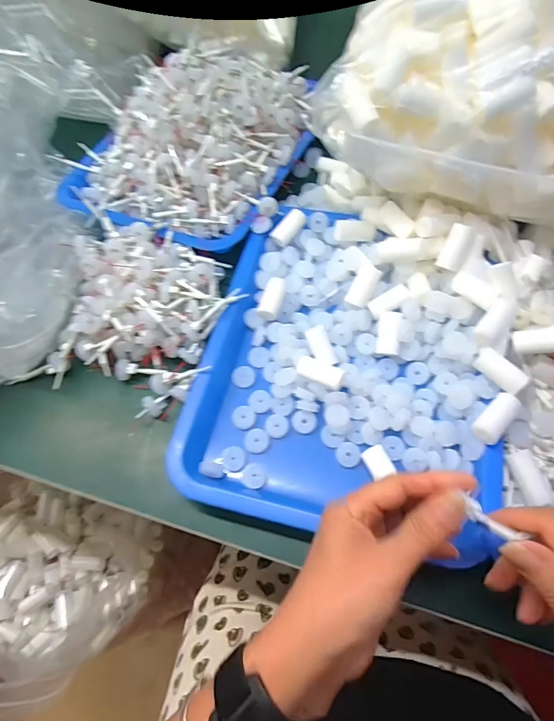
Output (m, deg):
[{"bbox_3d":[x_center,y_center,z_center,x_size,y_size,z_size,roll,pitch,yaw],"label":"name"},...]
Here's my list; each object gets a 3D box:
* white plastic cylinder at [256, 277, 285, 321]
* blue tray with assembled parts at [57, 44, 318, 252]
[{"bbox_3d":[-0.005,-0.061,0.419,0.019,0.015,0.045,15,65,11],"label":"white plastic cylinder"},{"bbox_3d":[-0.111,-0.272,0.489,0.267,0.094,0.261,21,67,14],"label":"blue tray with assembled parts"}]

